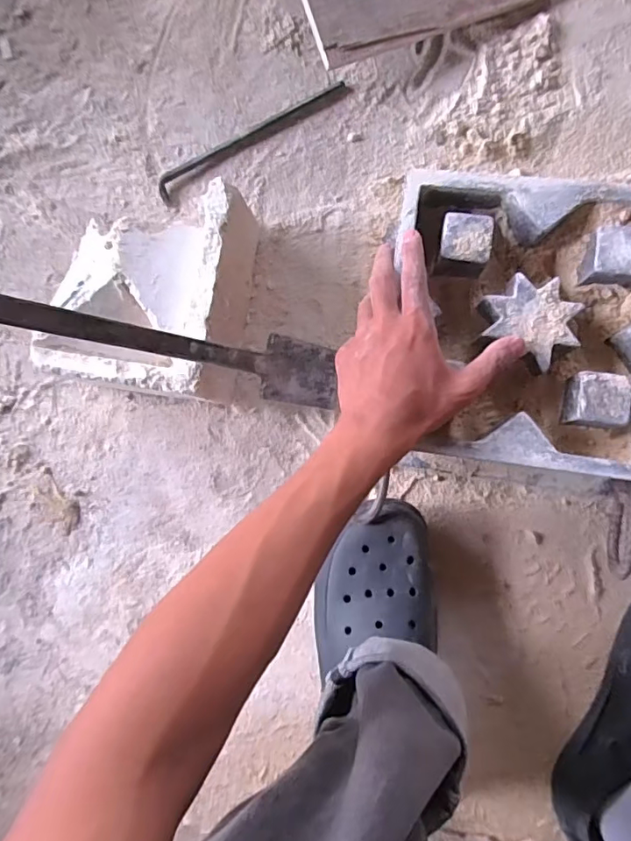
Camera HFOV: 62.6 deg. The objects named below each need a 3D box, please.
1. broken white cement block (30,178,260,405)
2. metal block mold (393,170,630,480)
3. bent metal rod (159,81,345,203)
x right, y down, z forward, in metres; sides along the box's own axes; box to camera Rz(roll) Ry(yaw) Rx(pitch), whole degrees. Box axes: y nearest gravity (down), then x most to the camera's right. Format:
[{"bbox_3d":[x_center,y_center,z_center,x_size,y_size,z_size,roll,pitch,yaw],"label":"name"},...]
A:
[{"bbox_3d":[-0.160,-0.126,0.523,0.177,0.115,0.193,7,92,7],"label":"broken white cement block"},{"bbox_3d":[0.177,-0.078,0.430,0.215,0.062,0.224,8,92,7],"label":"metal block mold"},{"bbox_3d":[-0.072,-0.309,0.561,0.225,0.011,0.024,-29,88,7],"label":"bent metal rod"}]

